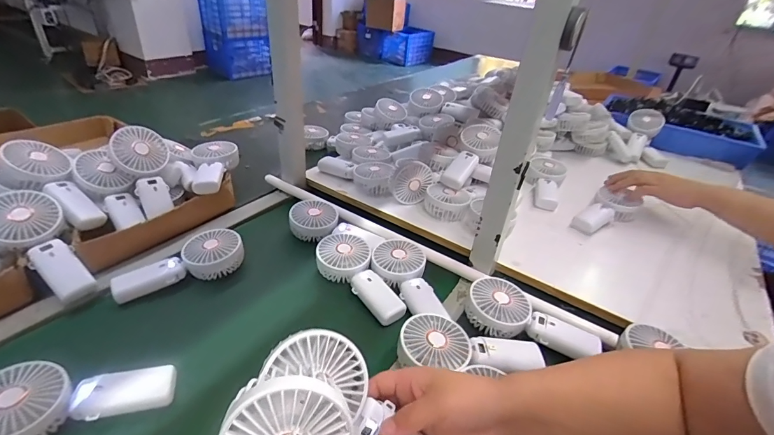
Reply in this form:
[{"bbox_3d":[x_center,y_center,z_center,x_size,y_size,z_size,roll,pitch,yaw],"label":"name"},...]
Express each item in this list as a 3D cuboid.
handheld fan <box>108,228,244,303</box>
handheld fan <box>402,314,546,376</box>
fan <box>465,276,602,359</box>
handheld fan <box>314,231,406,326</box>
[{"bbox_3d":[-0.321,0.072,0.595,0.181,0.038,0.078,-22,43,-36],"label":"handheld fan"},{"bbox_3d":[0.106,0.164,0.491,0.182,0.033,0.073,4,33,-3],"label":"handheld fan"},{"bbox_3d":[0.205,0.140,0.546,0.178,0.038,0.080,15,34,13],"label":"fan"},{"bbox_3d":[-0.048,0.091,0.603,0.086,0.039,0.185,-15,39,-28],"label":"handheld fan"}]

